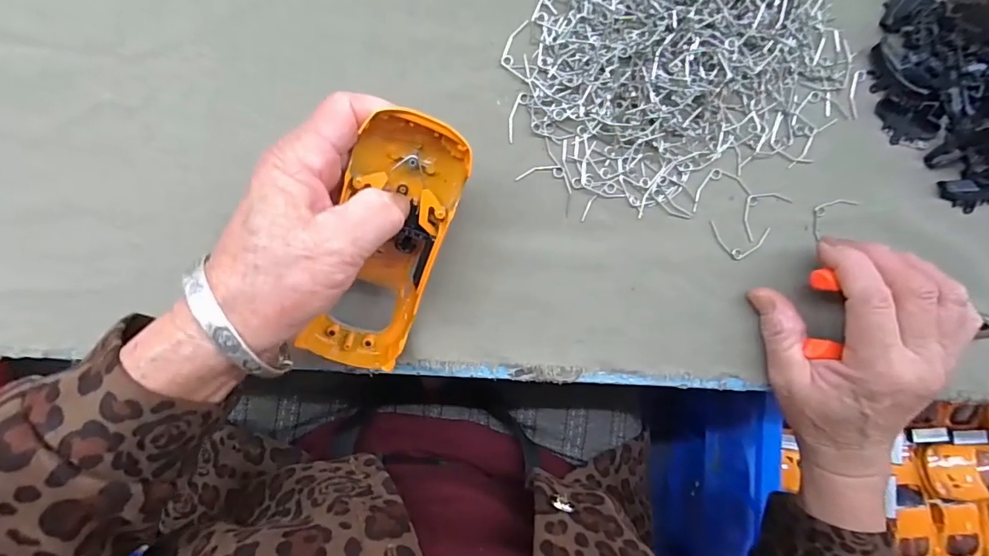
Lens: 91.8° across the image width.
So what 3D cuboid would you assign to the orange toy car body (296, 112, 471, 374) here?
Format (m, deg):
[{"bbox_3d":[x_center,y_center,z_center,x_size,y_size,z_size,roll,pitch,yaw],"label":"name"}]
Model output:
[{"bbox_3d":[-0.054,-0.016,0.245,0.052,0.025,0.134,19,110,-5],"label":"orange toy car body"}]

